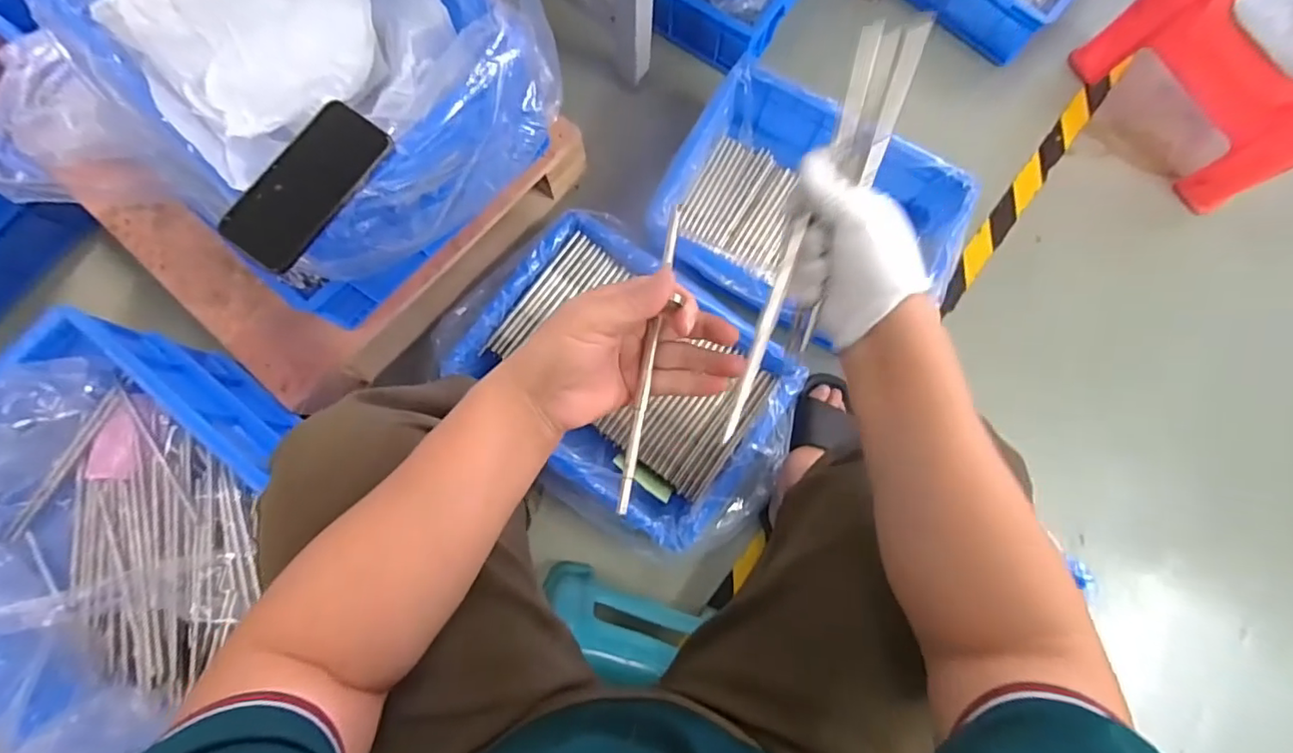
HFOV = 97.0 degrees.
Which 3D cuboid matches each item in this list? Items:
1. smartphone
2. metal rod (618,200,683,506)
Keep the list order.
[{"bbox_3d":[-0.307,-0.173,0.518,0.075,0.010,0.160,33,81,5],"label":"smartphone"},{"bbox_3d":[0.003,-0.014,0.381,0.008,0.006,0.208,10,83,1],"label":"metal rod"}]

